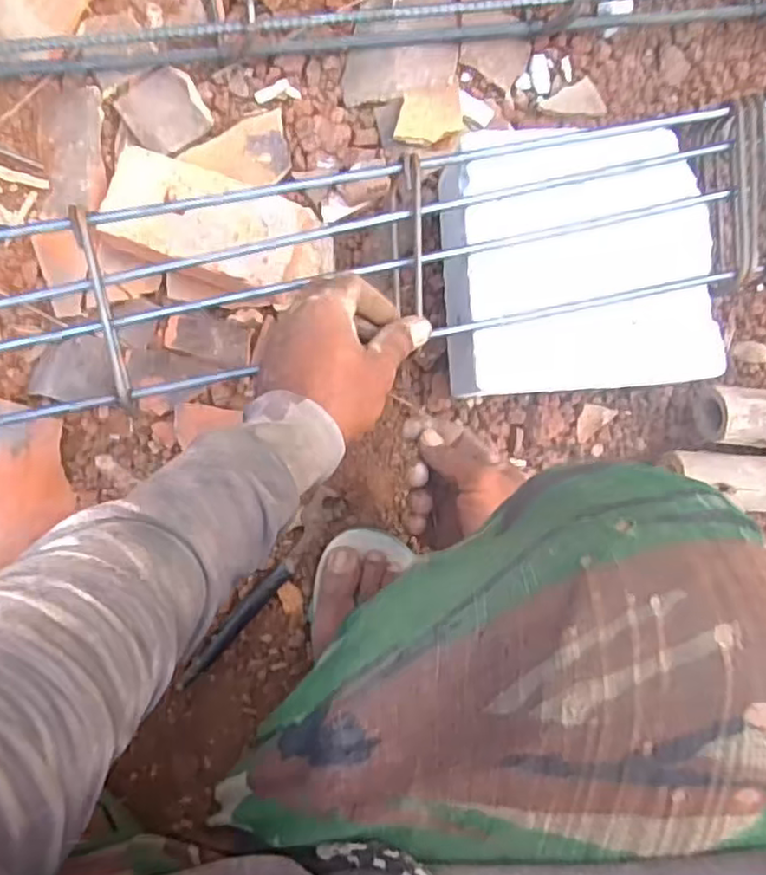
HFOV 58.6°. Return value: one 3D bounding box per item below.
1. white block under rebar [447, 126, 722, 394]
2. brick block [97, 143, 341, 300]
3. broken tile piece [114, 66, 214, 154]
[{"bbox_3d":[0.152,-0.140,0.574,0.215,0.102,0.195,-3,91,-6],"label":"white block under rebar"},{"bbox_3d":[-0.140,-0.171,0.582,0.186,0.052,0.093,20,89,-6],"label":"brick block"},{"bbox_3d":[-0.190,-0.285,0.596,0.063,0.007,0.064,-37,94,-4],"label":"broken tile piece"}]

